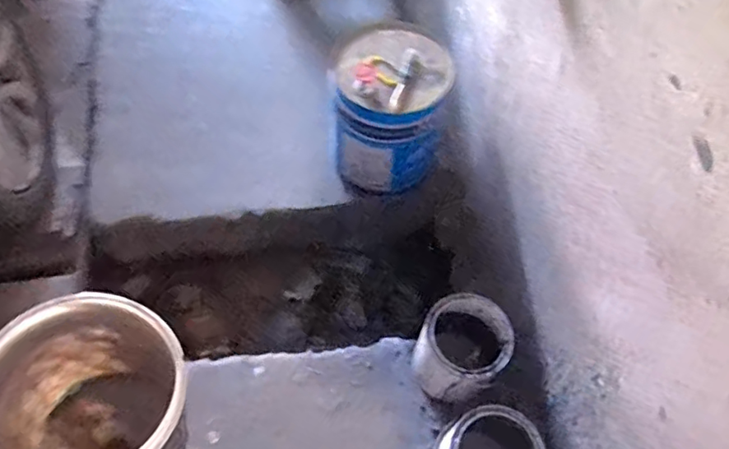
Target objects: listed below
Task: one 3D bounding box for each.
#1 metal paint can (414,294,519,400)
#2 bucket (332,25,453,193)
[{"bbox_3d":[0.191,0.254,1.159,0.171,0.175,0.177,1,60,-3],"label":"metal paint can"},{"bbox_3d":[0.061,-0.243,1.379,0.249,0.367,0.235,1,60,-3],"label":"bucket"}]

